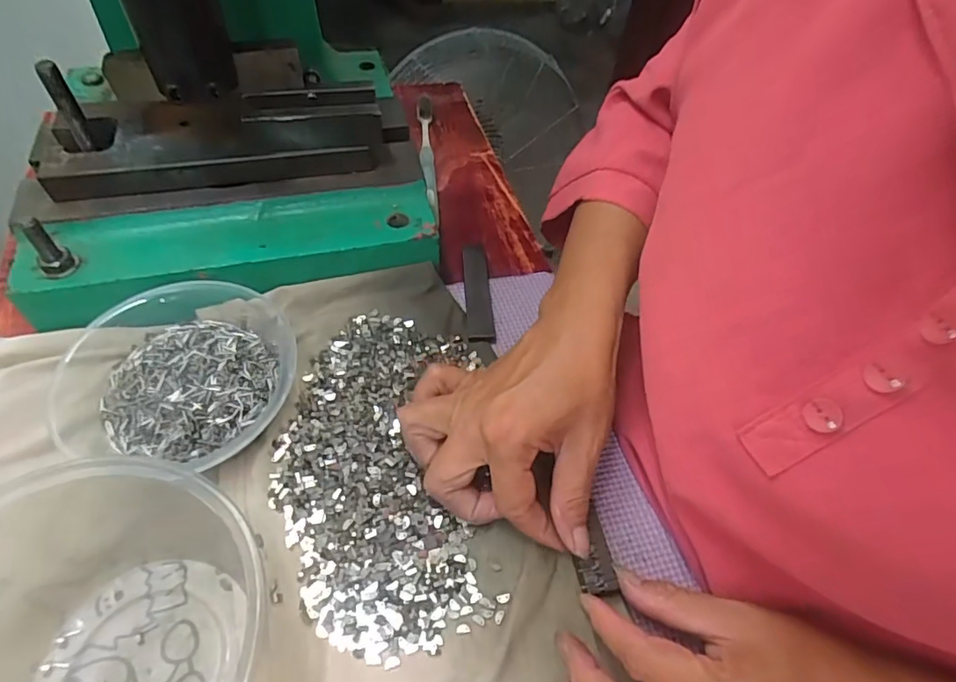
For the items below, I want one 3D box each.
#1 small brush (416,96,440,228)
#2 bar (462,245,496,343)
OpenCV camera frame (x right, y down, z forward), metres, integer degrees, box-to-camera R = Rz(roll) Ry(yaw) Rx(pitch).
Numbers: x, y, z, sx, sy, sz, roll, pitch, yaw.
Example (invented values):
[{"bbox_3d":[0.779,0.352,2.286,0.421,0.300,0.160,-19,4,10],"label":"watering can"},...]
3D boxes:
[{"bbox_3d":[-0.046,-0.172,0.495,0.015,0.025,0.171,-2,53,-7],"label":"small brush"},{"bbox_3d":[0.000,-0.040,0.399,0.019,0.006,0.103,0,53,-6],"label":"bar"}]

